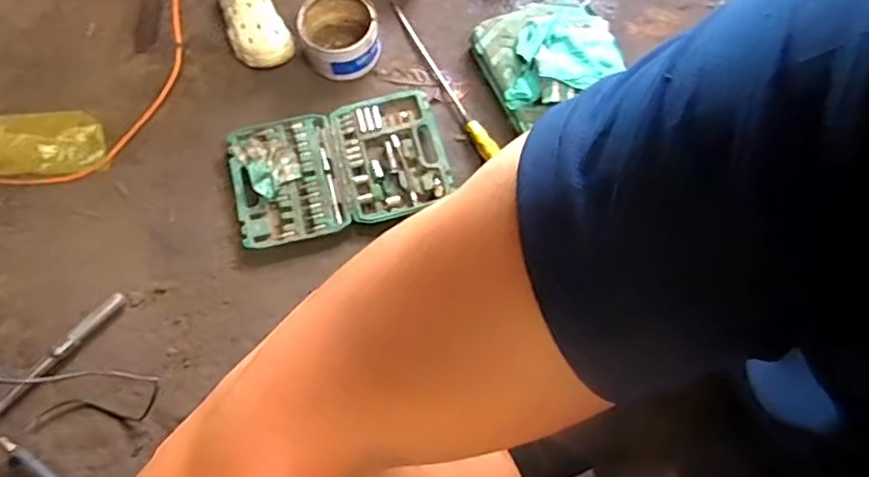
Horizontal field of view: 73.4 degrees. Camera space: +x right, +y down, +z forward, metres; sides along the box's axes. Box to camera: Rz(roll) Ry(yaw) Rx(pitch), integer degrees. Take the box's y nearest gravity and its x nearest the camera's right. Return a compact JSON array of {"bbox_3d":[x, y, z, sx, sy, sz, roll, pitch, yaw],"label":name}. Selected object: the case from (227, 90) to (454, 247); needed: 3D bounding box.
[{"bbox_3d":[-0.178,-0.135,1.099,0.393,0.036,0.250,-15,70,-8],"label":"case"}]

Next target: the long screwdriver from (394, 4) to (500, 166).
[{"bbox_3d":[0.021,-0.325,1.174,0.031,0.026,0.399,-25,72,-11],"label":"long screwdriver"}]

